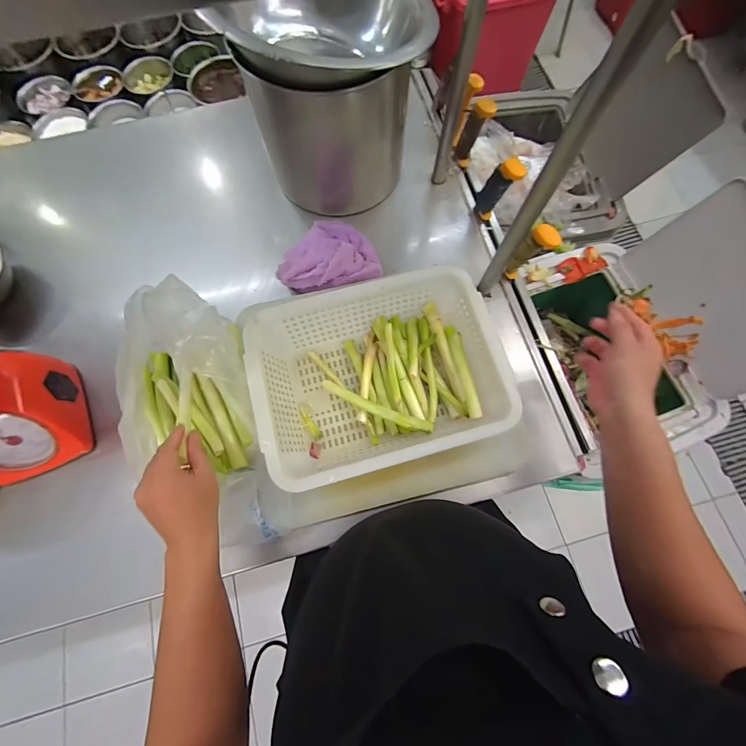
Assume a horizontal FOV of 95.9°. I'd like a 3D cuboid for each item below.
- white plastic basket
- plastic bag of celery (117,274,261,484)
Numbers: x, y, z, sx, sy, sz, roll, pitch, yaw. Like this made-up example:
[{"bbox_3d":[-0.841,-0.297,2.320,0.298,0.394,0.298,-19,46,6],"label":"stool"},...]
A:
[{"bbox_3d":[0.006,0.004,0.465,0.309,0.097,0.220,-17,74,-4],"label":"white plastic basket"},{"bbox_3d":[-0.247,0.021,0.432,0.133,0.111,0.227,-18,74,-4],"label":"plastic bag of celery"}]

